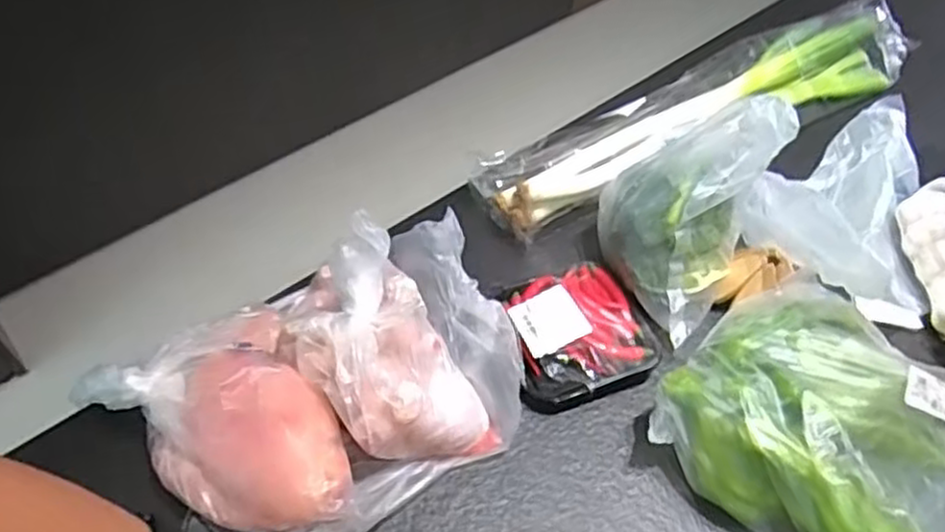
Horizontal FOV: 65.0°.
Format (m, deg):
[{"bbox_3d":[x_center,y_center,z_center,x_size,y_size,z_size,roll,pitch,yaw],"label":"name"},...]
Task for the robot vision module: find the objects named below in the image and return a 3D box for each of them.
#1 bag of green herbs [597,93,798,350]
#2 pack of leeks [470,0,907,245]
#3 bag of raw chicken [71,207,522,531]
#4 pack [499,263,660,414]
[{"bbox_3d":[0.192,-0.060,0.692,0.134,0.186,0.134,33,56,21],"label":"bag of green herbs"},{"bbox_3d":[0.294,-0.194,0.906,0.635,0.063,0.126,-24,57,-22],"label":"pack of leeks"},{"bbox_3d":[-0.110,0.080,0.618,0.327,0.119,0.230,-29,59,-24],"label":"bag of raw chicken"},{"bbox_3d":[0.097,0.062,0.707,0.137,0.036,0.132,-16,54,-16],"label":"pack"}]

